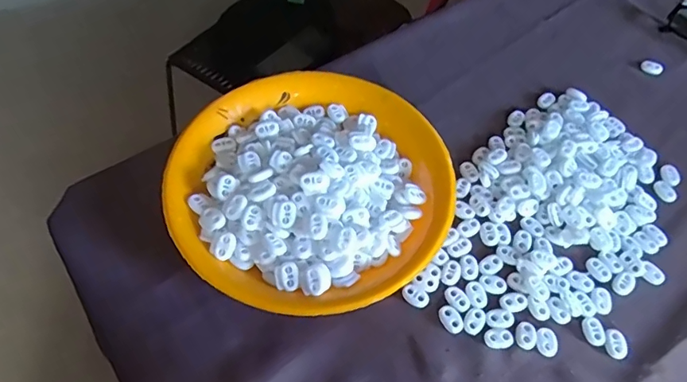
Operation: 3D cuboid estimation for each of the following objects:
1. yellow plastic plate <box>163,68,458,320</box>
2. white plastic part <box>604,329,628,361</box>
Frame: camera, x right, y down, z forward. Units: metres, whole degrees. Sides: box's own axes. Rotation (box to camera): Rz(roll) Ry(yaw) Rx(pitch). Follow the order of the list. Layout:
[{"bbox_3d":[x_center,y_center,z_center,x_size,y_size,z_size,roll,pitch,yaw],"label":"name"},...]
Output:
[{"bbox_3d":[-0.024,-0.012,0.426,0.232,0.048,0.243,1,57,-2],"label":"yellow plastic plate"},{"bbox_3d":[0.214,0.119,0.377,0.016,0.004,0.023,5,57,1],"label":"white plastic part"}]

